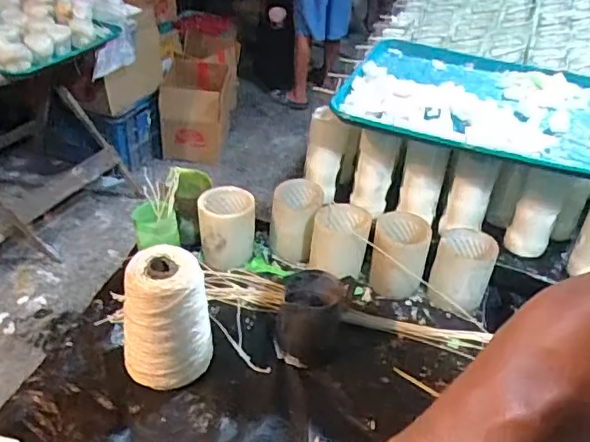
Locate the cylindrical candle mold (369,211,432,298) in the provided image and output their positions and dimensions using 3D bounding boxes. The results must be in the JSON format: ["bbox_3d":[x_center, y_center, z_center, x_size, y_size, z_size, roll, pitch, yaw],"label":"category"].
[{"bbox_3d":[0.164,0.056,0.902,0.084,0.117,0.071,12,39,10],"label":"cylindrical candle mold"}]

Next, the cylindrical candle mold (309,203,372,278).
[{"bbox_3d":[0.072,0.038,0.922,0.089,0.106,0.077,11,38,8],"label":"cylindrical candle mold"}]

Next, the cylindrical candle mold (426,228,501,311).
[{"bbox_3d":[0.257,0.075,0.881,0.084,0.108,0.077,15,39,13],"label":"cylindrical candle mold"}]

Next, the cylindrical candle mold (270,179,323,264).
[{"bbox_3d":[-0.001,0.005,0.954,0.082,0.121,0.086,6,38,2],"label":"cylindrical candle mold"}]

